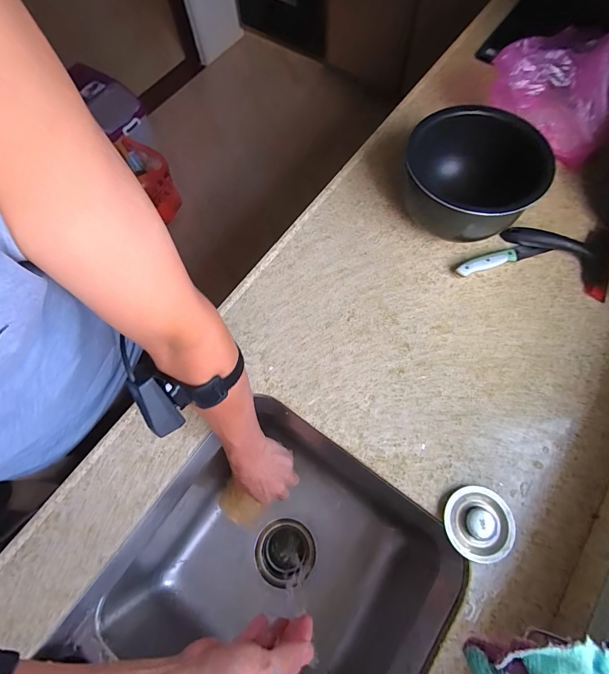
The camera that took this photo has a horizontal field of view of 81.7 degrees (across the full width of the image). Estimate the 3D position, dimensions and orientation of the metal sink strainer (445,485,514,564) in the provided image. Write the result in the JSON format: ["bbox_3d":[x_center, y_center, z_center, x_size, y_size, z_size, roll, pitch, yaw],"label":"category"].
[{"bbox_3d":[0.218,0.233,0.439,0.081,0.019,0.081,14,71,7],"label":"metal sink strainer"}]

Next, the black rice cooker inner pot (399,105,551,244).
[{"bbox_3d":[0.246,-0.238,0.556,0.200,0.129,0.179,31,74,13],"label":"black rice cooker inner pot"}]

